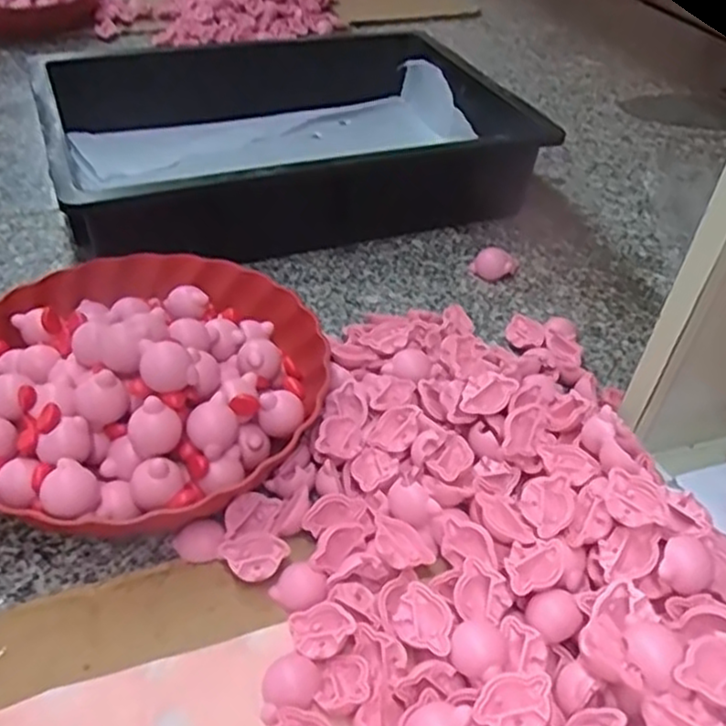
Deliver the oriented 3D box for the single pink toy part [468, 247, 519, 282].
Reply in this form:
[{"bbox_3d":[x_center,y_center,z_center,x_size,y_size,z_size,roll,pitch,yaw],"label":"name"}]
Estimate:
[{"bbox_3d":[0.118,-0.090,0.642,0.042,0.020,0.028,8,42,6],"label":"single pink toy part"}]

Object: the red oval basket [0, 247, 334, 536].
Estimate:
[{"bbox_3d":[-0.144,0.001,0.469,0.238,0.081,0.246,-5,42,-9],"label":"red oval basket"}]

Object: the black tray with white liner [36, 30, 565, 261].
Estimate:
[{"bbox_3d":[-0.079,-0.225,0.727,0.432,0.098,0.331,-16,45,-20],"label":"black tray with white liner"}]

